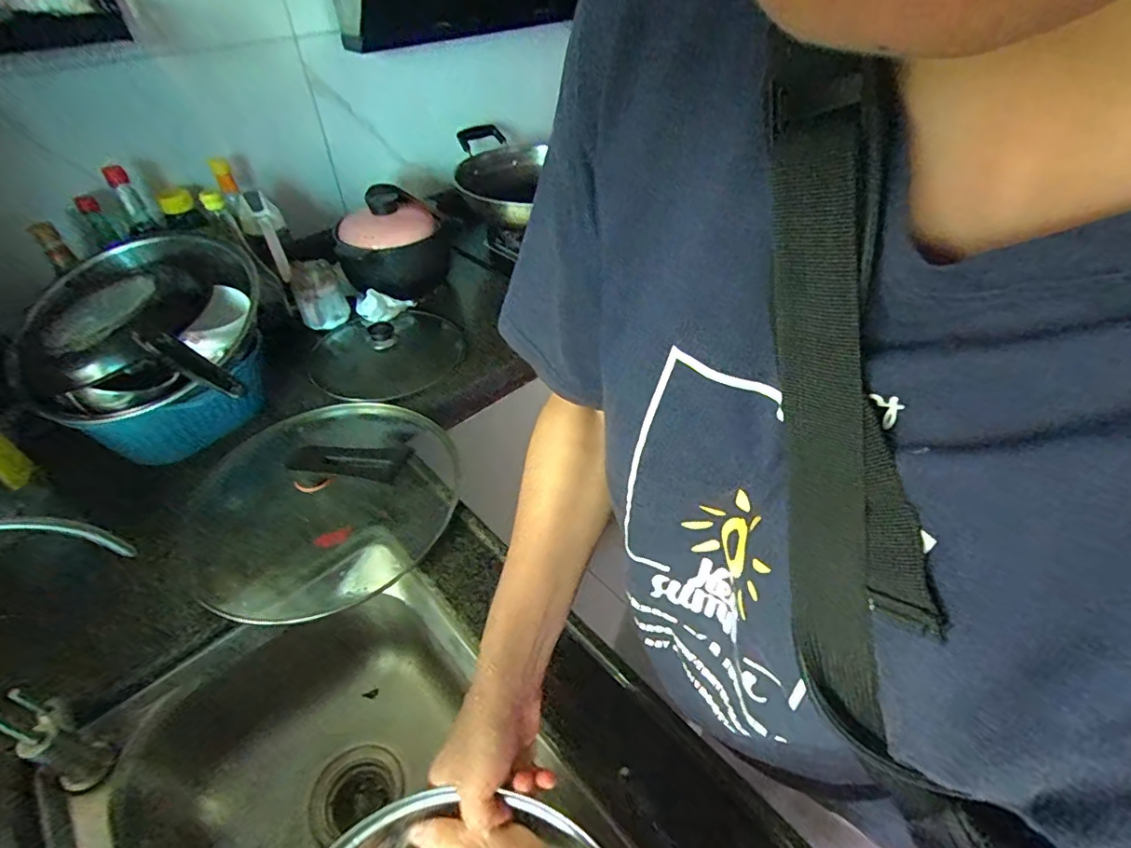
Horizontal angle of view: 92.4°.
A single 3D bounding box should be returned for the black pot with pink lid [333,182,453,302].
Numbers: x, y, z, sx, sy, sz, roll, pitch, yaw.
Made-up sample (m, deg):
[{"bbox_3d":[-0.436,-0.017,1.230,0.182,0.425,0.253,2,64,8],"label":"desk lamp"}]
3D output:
[{"bbox_3d":[-0.329,-0.349,1.061,0.207,0.148,0.203,-12,44,-11],"label":"black pot with pink lid"}]

